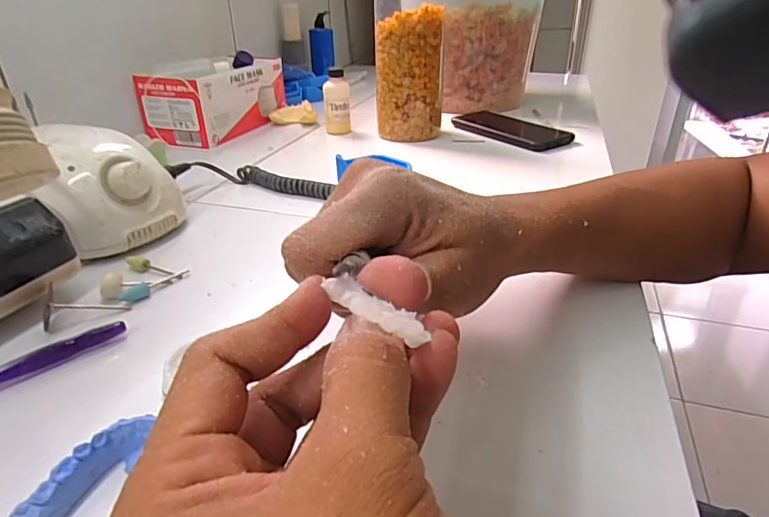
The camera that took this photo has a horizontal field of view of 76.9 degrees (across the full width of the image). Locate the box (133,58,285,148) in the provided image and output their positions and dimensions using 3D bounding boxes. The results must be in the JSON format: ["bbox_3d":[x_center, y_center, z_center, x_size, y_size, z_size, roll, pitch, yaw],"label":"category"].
[{"bbox_3d":[-0.235,-0.232,0.695,0.105,0.089,0.202,11,32,20],"label":"box"}]

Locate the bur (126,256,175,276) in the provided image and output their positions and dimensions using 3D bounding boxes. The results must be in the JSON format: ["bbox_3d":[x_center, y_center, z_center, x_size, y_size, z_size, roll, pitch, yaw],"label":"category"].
[{"bbox_3d":[-0.173,0.006,0.357,0.046,0.008,0.007,11,32,20],"label":"bur"}]

